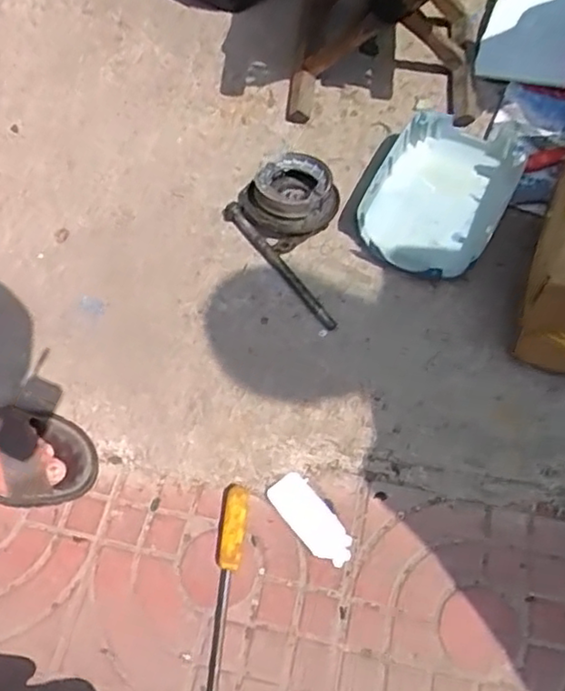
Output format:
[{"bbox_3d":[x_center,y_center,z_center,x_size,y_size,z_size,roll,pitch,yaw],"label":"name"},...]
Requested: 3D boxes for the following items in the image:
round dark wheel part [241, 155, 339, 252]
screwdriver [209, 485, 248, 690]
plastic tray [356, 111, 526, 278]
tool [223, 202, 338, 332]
[{"bbox_3d":[0.010,-0.202,0.921,0.128,0.064,0.117,0,59,0],"label":"round dark wheel part"},{"bbox_3d":[-0.066,0.285,0.724,0.027,0.021,0.254,5,59,3],"label":"screwdriver"},{"bbox_3d":[0.220,-0.212,0.913,0.178,0.060,0.254,25,62,14],"label":"plastic tray"},{"bbox_3d":[-0.004,-0.110,0.893,0.024,0.029,0.242,-35,67,-16],"label":"tool"}]

